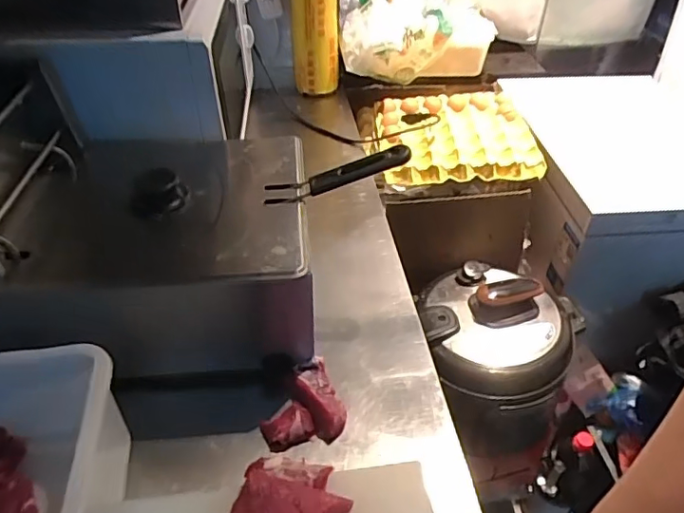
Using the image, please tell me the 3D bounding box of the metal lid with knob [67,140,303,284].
[{"bbox_3d":[-0.186,-0.072,0.640,0.280,0.037,0.269,-2,41,-5],"label":"metal lid with knob"}]

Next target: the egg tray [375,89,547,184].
[{"bbox_3d":[0.214,-0.231,1.080,0.287,0.069,0.257,0,41,-4],"label":"egg tray"}]

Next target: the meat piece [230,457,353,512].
[{"bbox_3d":[-0.043,0.217,0.497,0.106,0.040,0.097,8,41,6],"label":"meat piece"}]

